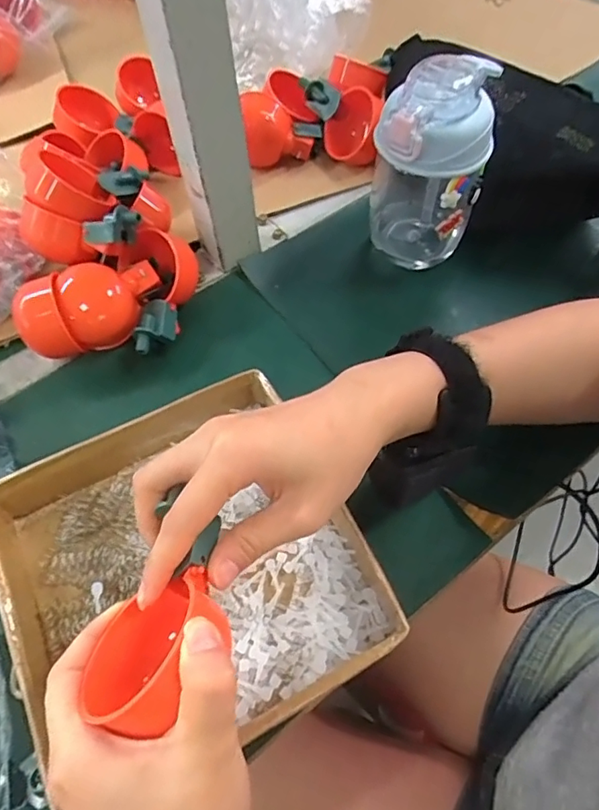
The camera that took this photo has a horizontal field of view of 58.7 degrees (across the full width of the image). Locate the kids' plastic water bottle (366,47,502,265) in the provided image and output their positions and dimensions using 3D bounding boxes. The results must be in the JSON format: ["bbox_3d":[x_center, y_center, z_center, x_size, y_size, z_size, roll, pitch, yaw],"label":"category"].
[{"bbox_3d":[0.099,-0.179,0.416,0.082,0.153,0.088,8,60,6],"label":"kids' plastic water bottle"}]

